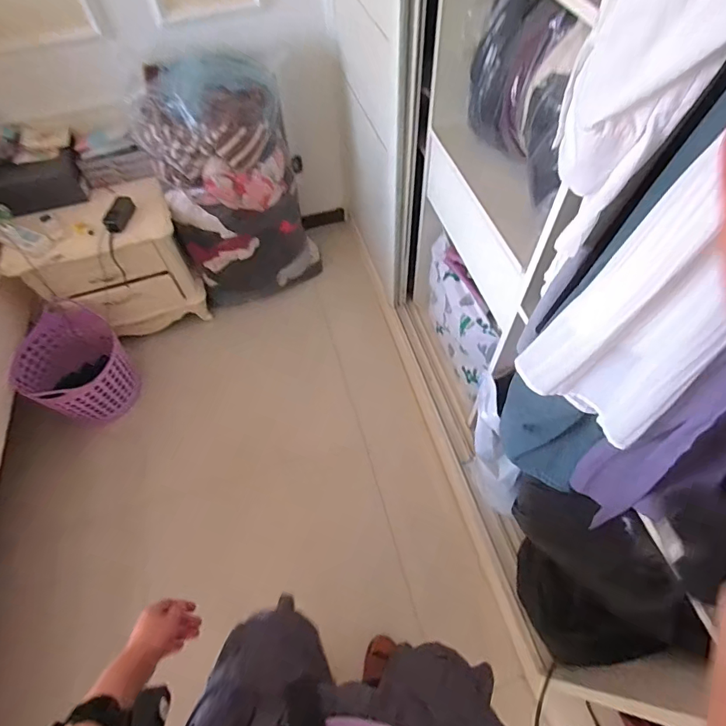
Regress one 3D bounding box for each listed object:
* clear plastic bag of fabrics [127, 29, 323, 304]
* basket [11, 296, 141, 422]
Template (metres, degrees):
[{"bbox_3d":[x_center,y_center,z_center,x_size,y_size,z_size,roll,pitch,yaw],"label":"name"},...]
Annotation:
[{"bbox_3d":[-0.488,-0.671,1.687,0.526,0.791,0.425,-15,59,-8],"label":"clear plastic bag of fabrics"},{"bbox_3d":[-1.000,0.024,1.588,0.307,0.319,0.329,25,62,16],"label":"basket"}]

